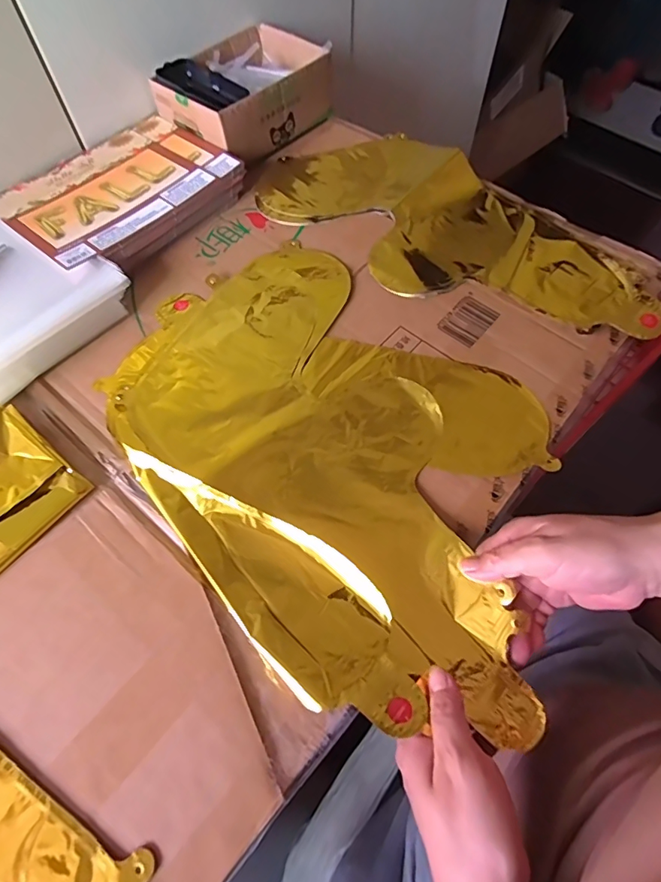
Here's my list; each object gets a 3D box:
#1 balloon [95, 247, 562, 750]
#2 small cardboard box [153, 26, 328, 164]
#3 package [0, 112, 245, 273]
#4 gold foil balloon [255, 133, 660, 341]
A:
[{"bbox_3d":[0.001,0.002,0.389,0.413,0.019,0.300,34,68,18],"label":"balloon"},{"bbox_3d":[-0.102,-0.423,0.574,0.126,0.071,0.183,36,68,19],"label":"small cardboard box"},{"bbox_3d":[-0.226,-0.268,0.516,0.179,0.035,0.225,37,69,19],"label":"package"},{"bbox_3d":[0.121,-0.226,0.495,0.433,0.017,0.201,40,70,20],"label":"gold foil balloon"}]

